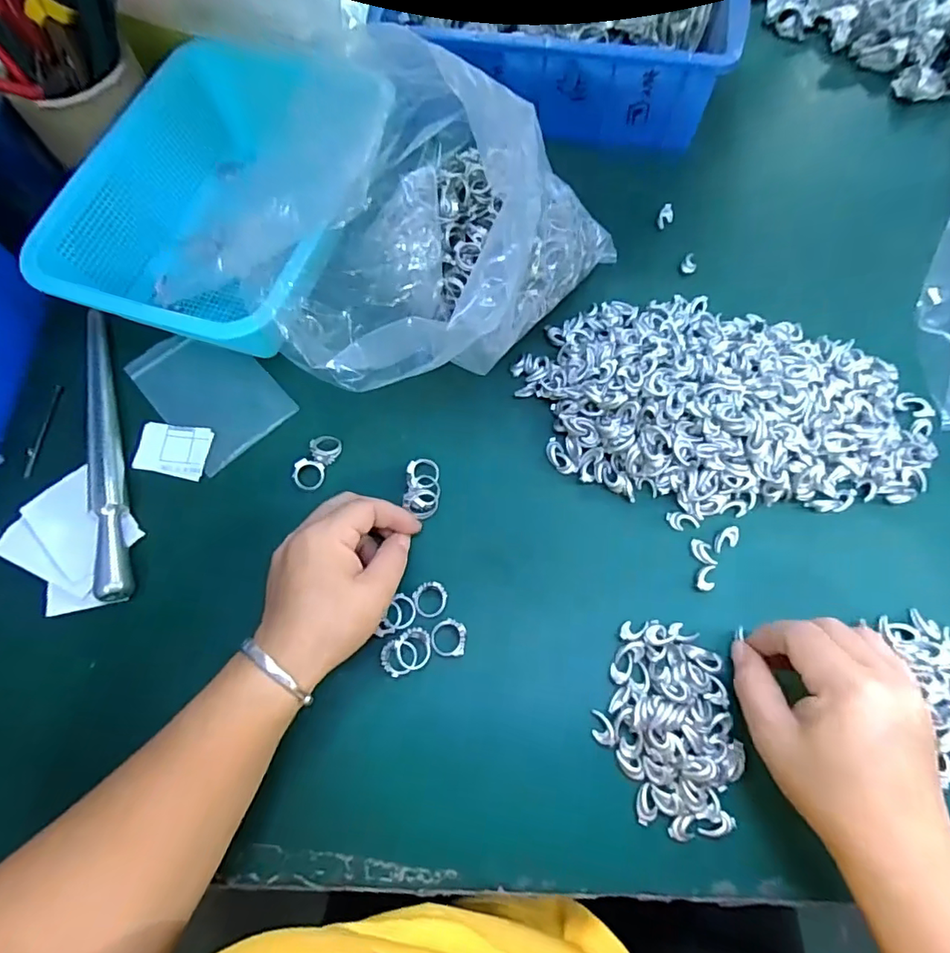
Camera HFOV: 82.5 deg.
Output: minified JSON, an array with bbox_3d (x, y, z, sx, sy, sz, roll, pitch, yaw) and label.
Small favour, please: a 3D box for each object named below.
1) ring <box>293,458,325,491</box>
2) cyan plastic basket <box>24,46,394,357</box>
[{"bbox_3d":[-0.117,-0.001,0.383,0.021,0.004,0.021,-2,95,-21],"label":"ring"},{"bbox_3d":[-0.186,-0.210,0.423,0.195,0.076,0.251,15,71,8],"label":"cyan plastic basket"}]

